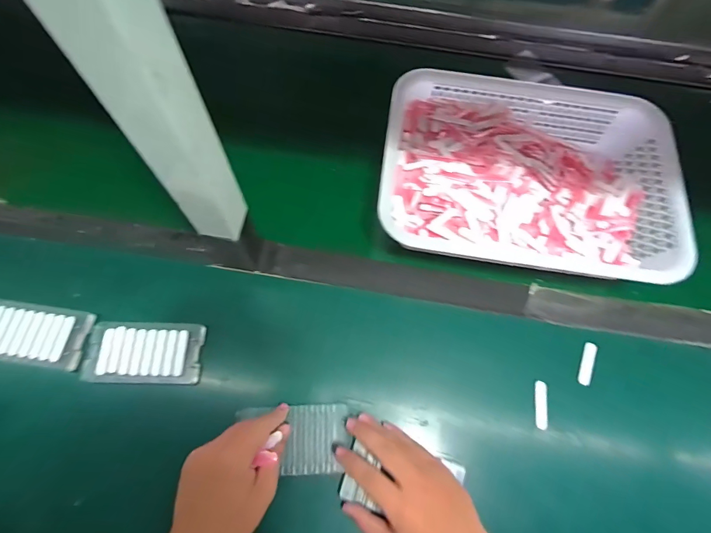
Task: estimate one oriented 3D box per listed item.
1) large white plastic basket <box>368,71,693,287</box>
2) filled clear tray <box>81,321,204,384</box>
[{"bbox_3d":[0.215,-0.118,0.503,0.351,0.083,0.258,8,69,2],"label":"large white plastic basket"},{"bbox_3d":[-0.241,0.100,0.437,0.123,0.022,0.067,1,69,-1],"label":"filled clear tray"}]

